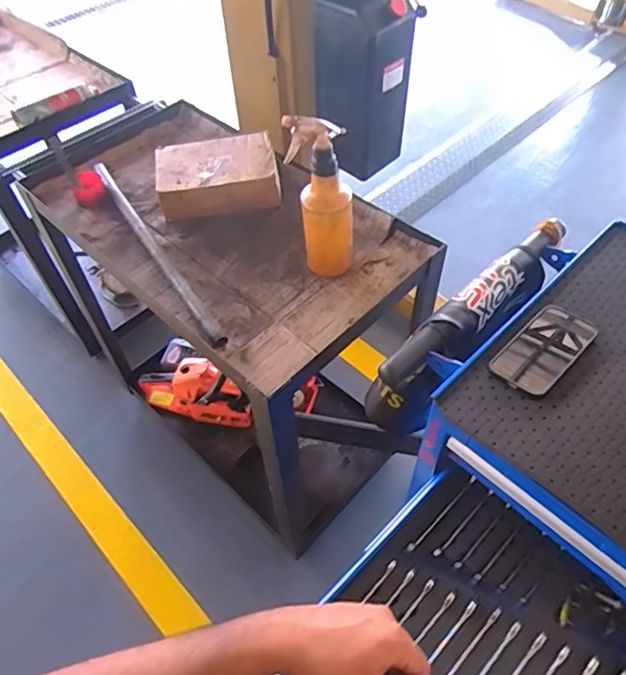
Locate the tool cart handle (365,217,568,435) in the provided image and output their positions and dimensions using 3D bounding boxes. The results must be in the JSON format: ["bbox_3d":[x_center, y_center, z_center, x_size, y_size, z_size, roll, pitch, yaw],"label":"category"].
[{"bbox_3d":[0.253,-0.046,0.811,0.083,0.065,0.438,33,60,26],"label":"tool cart handle"}]

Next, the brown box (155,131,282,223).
[{"bbox_3d":[-0.201,-0.339,1.137,0.243,0.102,0.155,-10,51,-5],"label":"brown box"}]

